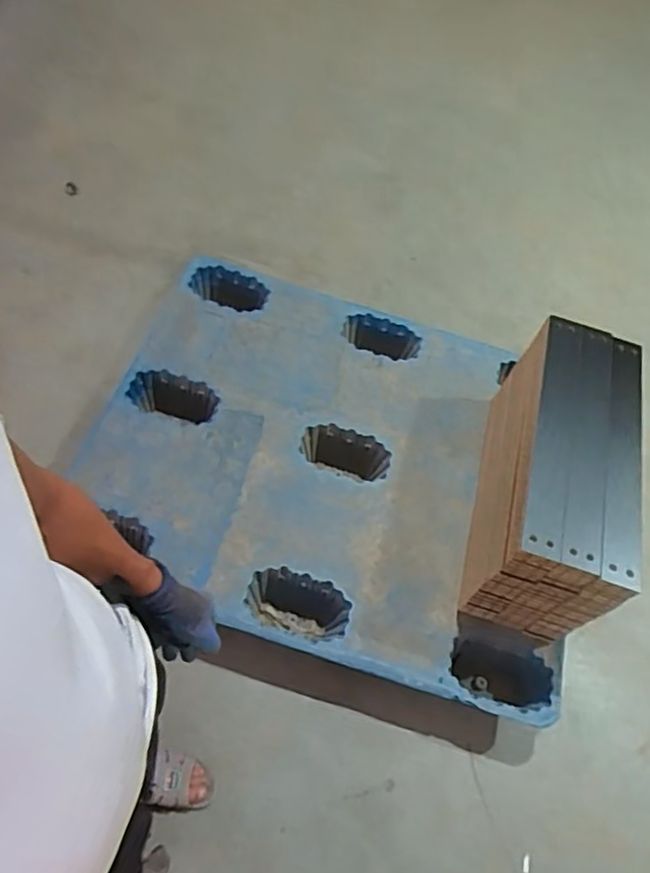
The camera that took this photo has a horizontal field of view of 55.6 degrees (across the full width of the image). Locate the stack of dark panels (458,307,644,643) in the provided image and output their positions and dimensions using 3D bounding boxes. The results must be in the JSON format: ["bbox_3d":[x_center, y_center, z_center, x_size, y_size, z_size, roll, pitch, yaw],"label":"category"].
[{"bbox_3d":[0.513,0.097,1.413,0.283,0.337,0.695,16,58,1],"label":"stack of dark panels"}]

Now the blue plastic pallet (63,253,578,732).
[{"bbox_3d":[0.034,0.065,1.650,1.284,0.151,1.014,23,58,5],"label":"blue plastic pallet"}]

